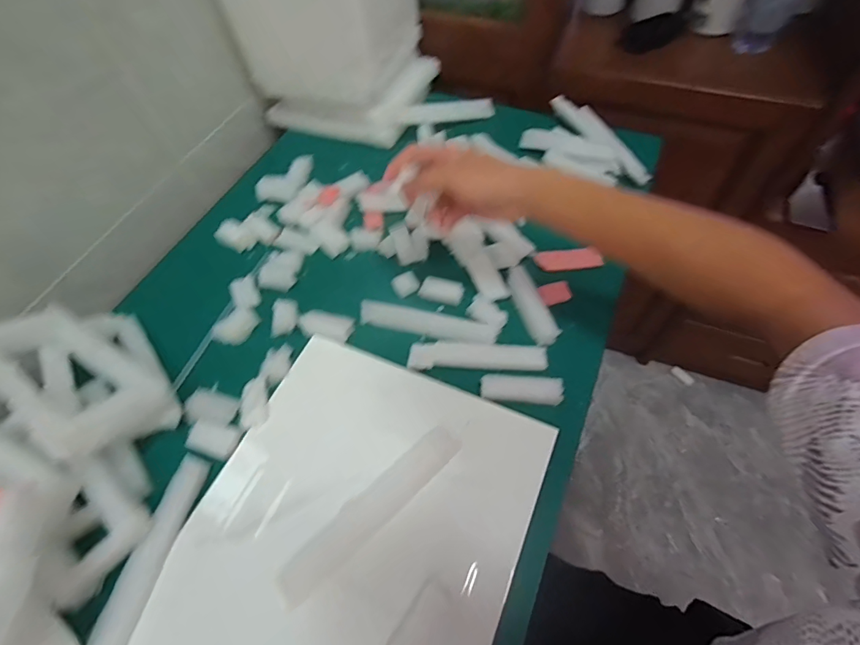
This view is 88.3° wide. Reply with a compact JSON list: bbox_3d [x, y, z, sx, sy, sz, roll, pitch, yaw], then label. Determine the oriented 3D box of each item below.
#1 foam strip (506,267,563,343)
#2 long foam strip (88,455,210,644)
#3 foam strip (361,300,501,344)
[{"bbox_3d":[0.122,-0.022,0.535,0.029,0.018,0.108,-17,59,-8],"label":"foam strip"},{"bbox_3d":[-0.251,0.222,0.386,0.026,0.019,0.207,7,59,7],"label":"long foam strip"},{"bbox_3d":[-0.003,-0.002,0.526,0.164,0.014,0.031,9,59,8],"label":"foam strip"}]

